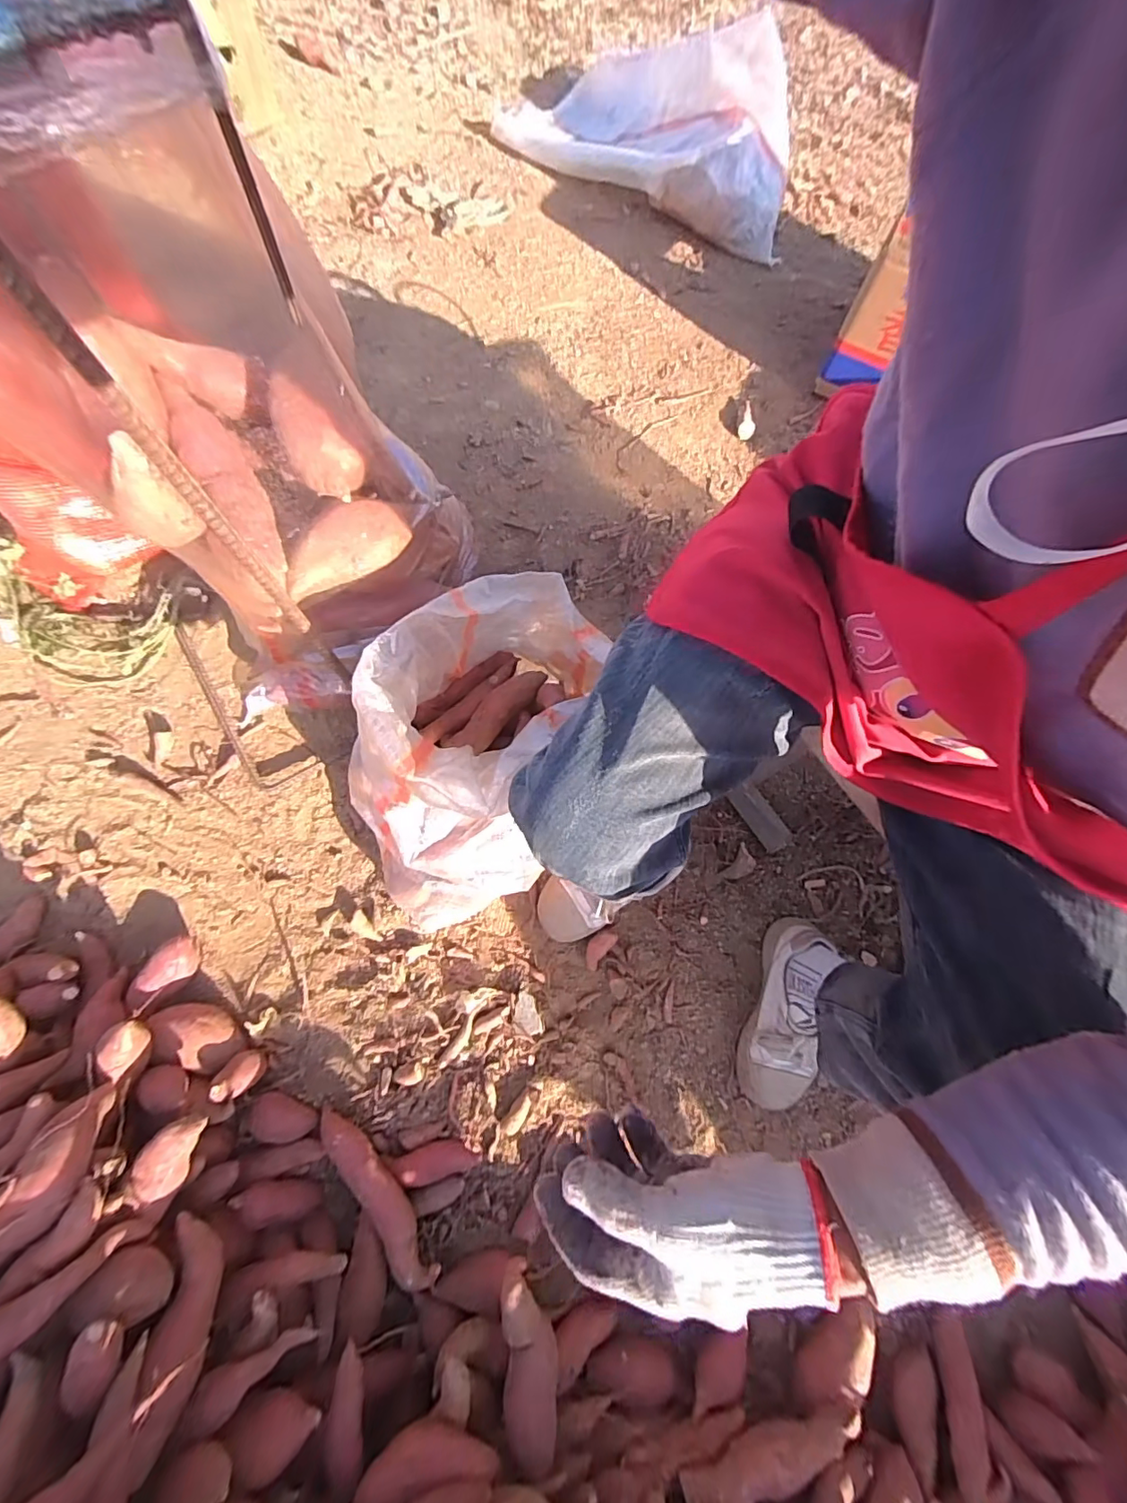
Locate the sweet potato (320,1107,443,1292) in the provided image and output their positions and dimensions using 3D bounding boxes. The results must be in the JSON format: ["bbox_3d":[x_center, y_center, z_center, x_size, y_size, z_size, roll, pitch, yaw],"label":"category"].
[{"bbox_3d":[-0.225,0.522,0.633,0.218,0.049,0.063,39,78,25],"label":"sweet potato"}]

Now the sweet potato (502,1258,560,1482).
[{"bbox_3d":[-0.036,0.632,0.562,0.055,0.059,0.163,-6,75,0],"label":"sweet potato"}]

